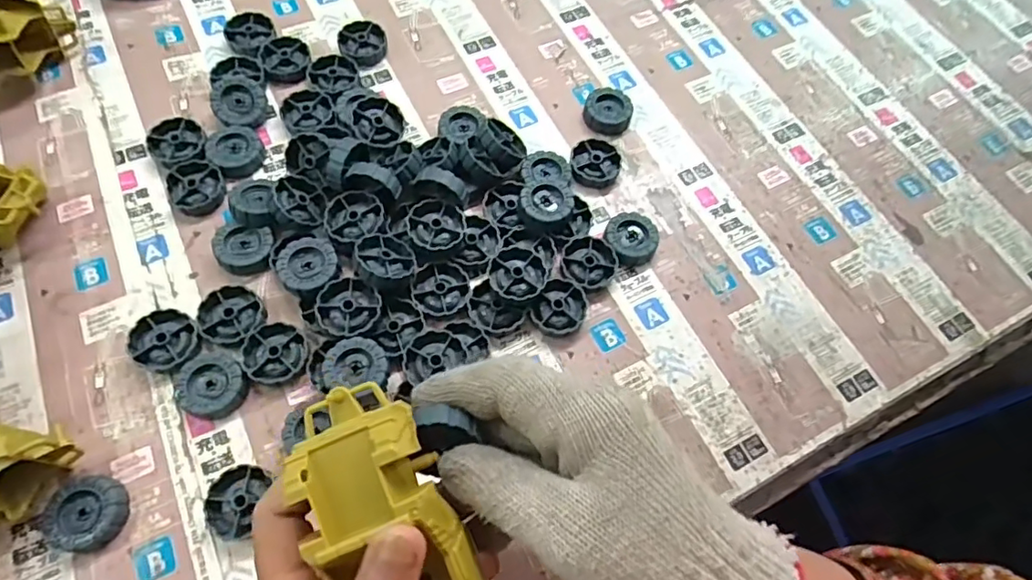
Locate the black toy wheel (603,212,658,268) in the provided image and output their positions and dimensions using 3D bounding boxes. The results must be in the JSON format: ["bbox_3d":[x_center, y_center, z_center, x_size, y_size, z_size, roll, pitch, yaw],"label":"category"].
[{"bbox_3d":[0.084,-0.037,0.407,0.041,0.014,0.038,1,66,-3],"label":"black toy wheel"}]

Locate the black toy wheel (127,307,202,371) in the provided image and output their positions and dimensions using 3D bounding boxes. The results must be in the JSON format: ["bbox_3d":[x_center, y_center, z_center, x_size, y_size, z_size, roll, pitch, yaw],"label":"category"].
[{"bbox_3d":[-0.217,0.031,0.350,0.039,0.013,0.037,1,66,-3],"label":"black toy wheel"}]

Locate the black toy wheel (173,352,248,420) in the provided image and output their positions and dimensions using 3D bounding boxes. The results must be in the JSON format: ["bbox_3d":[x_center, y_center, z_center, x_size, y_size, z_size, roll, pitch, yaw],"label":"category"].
[{"bbox_3d":[-0.185,0.058,0.343,0.038,0.012,0.041,1,66,-3],"label":"black toy wheel"}]

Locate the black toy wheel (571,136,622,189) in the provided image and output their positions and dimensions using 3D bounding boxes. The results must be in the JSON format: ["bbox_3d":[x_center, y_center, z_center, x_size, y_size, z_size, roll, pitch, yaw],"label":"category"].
[{"bbox_3d":[0.061,-0.098,0.430,0.037,0.011,0.043,11,66,2],"label":"black toy wheel"}]

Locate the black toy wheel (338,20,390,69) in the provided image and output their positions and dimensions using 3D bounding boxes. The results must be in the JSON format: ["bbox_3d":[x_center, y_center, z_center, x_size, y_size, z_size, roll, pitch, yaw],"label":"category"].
[{"bbox_3d":[-0.125,-0.202,0.467,0.038,0.011,0.046,-20,69,-12],"label":"black toy wheel"}]

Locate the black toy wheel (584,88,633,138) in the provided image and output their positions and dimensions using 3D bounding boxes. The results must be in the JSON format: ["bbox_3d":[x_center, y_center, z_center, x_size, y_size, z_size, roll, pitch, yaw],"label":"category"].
[{"bbox_3d":[0.073,-0.143,0.452,0.038,0.013,0.036,1,66,-3],"label":"black toy wheel"}]

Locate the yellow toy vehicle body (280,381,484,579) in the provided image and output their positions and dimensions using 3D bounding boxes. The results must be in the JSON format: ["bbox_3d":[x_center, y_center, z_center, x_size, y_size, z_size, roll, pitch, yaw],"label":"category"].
[{"bbox_3d":[-0.041,0.120,0.226,0.053,0.047,0.167,-23,81,-13],"label":"yellow toy vehicle body"}]

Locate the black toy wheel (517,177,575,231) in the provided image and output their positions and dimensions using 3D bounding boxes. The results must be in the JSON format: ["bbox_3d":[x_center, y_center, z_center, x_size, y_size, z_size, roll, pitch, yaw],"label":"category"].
[{"bbox_3d":[0.021,-0.060,0.401,0.035,0.017,0.035,1,66,-3],"label":"black toy wheel"}]

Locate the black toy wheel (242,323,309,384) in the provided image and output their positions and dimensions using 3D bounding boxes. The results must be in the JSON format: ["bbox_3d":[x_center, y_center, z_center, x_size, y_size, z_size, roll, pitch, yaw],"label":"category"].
[{"bbox_3d":[-0.150,0.041,0.354,0.037,0.011,0.036,1,66,-3],"label":"black toy wheel"}]

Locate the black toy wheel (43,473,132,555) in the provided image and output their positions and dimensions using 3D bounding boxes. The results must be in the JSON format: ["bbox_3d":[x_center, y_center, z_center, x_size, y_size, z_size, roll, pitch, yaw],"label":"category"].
[{"bbox_3d":[-0.236,0.122,0.312,0.040,0.013,0.037,1,66,-3],"label":"black toy wheel"}]

